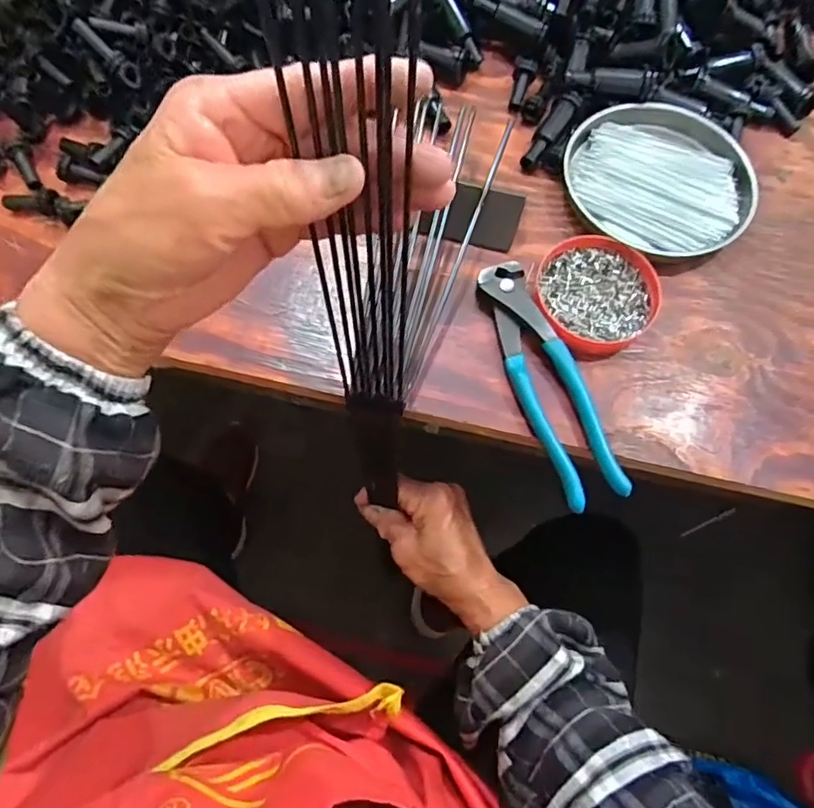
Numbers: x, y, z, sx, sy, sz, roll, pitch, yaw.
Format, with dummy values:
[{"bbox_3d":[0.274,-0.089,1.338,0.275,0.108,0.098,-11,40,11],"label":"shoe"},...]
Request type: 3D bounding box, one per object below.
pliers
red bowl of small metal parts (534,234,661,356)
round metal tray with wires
[{"bbox_3d":[0.086,-0.017,0.358,0.038,0.018,0.163,-17,68,-7],"label":"pliers"},{"bbox_3d":[0.127,-0.073,0.384,0.079,0.018,0.081,0,67,0],"label":"red bowl of small metal parts"},{"bbox_3d":[0.182,-0.164,0.415,0.130,0.016,0.131,0,67,0],"label":"round metal tray with wires"}]

